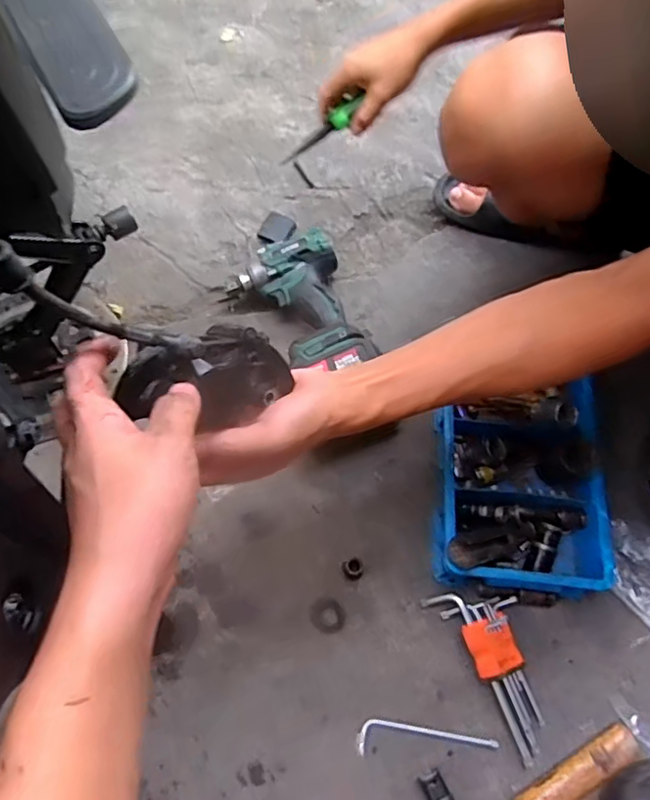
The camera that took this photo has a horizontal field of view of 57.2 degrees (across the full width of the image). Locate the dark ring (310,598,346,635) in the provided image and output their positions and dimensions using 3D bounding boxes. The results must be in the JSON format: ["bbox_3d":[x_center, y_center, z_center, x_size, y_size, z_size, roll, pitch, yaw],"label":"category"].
[{"bbox_3d":[0.003,0.229,0.634,0.037,0.006,0.035,0,67,-1],"label":"dark ring"}]

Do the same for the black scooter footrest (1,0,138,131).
[{"bbox_3d":[-0.202,-0.284,0.462,0.063,0.016,0.181,-26,71,-15],"label":"black scooter footrest"}]

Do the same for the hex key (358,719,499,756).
[{"bbox_3d":[0.101,0.329,0.581,0.135,0.010,0.029,1,67,0],"label":"hex key"}]

